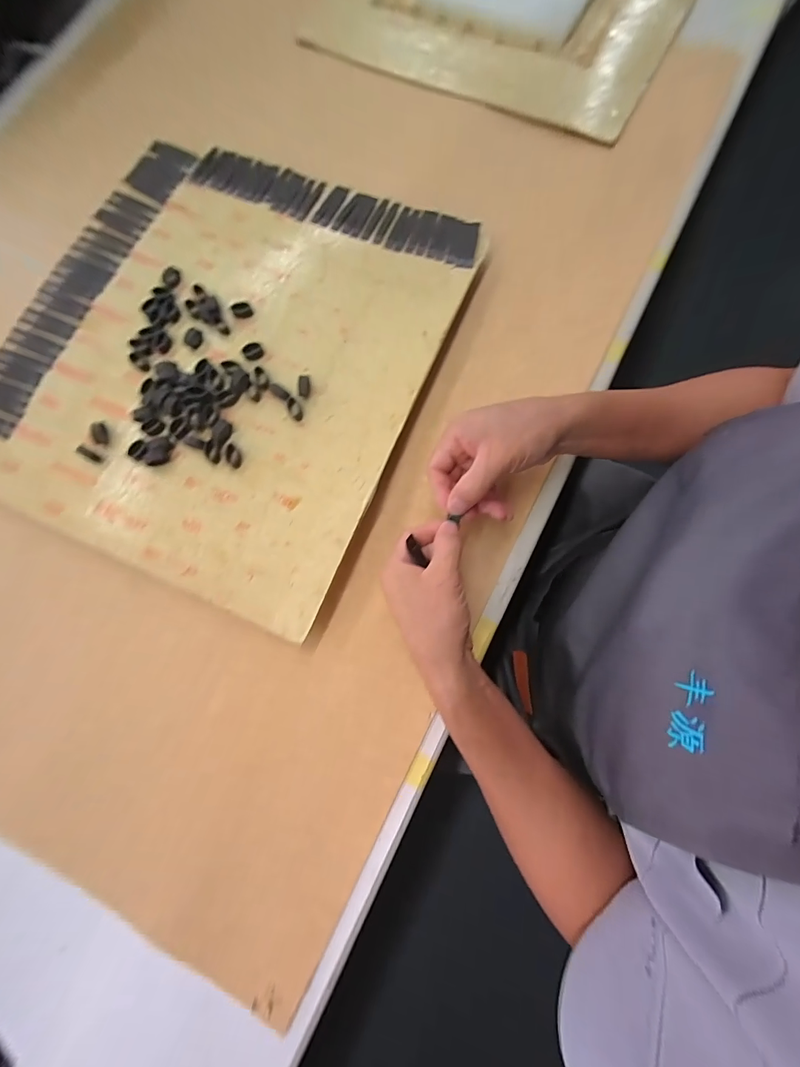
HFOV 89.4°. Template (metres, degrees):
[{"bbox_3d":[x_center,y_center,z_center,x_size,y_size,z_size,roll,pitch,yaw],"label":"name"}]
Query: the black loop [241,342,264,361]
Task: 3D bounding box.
[{"bbox_3d":[-0.144,-0.178,0.395,0.019,0.008,0.015,-29,79,-4],"label":"black loop"}]

